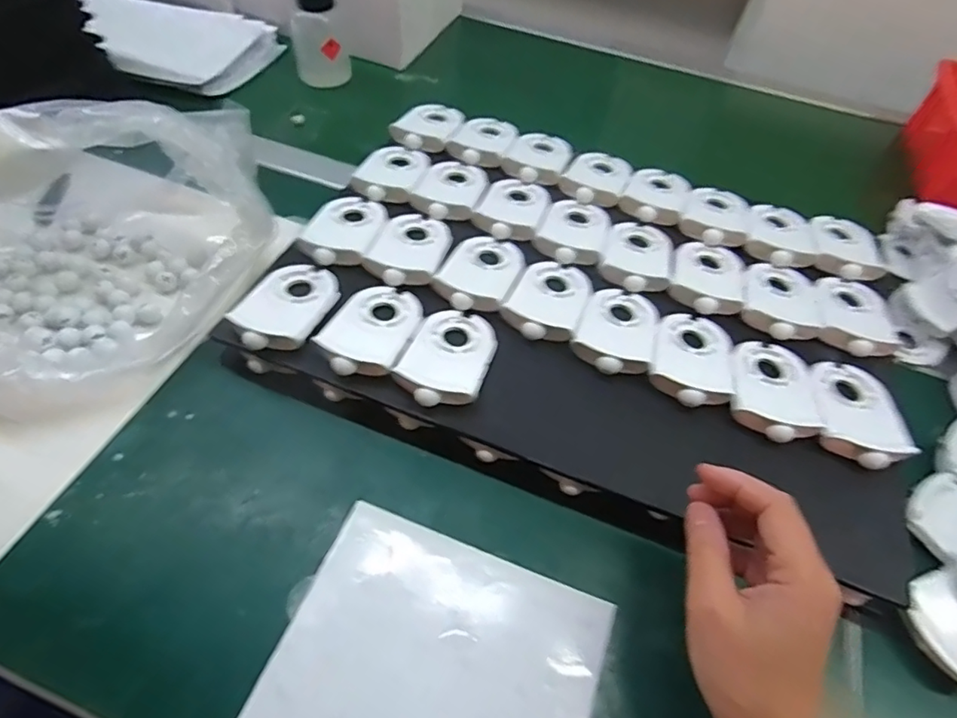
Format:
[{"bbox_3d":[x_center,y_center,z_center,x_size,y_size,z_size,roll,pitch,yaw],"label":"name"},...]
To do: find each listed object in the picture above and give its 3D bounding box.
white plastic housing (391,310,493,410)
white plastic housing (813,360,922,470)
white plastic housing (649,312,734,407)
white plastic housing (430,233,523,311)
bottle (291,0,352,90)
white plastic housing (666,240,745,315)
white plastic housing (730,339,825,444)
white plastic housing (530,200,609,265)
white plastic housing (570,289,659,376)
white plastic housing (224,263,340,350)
[{"bbox_3d":[-0.021,-0.004,0.404,0.059,0.016,0.087,19,53,9],"label":"white plastic housing"},{"bbox_3d":[0.272,0.036,0.403,0.058,0.021,0.087,16,53,7],"label":"white plastic housing"},{"bbox_3d":[0.162,-0.003,0.421,0.058,0.016,0.090,21,54,11],"label":"white plastic housing"},{"bbox_3d":[0.003,-0.074,0.461,0.059,0.012,0.089,23,54,12],"label":"white plastic housing"},{"bbox_3d":[-0.188,-0.389,0.665,0.061,0.125,0.046,-19,57,-18],"label":"bottle"},{"bbox_3d":[0.198,-0.074,0.478,0.058,0.016,0.089,21,54,11],"label":"white plastic housing"},{"bbox_3d":[0.215,0.018,0.408,0.057,0.018,0.090,18,53,9],"label":"white plastic housing"},{"bbox_3d":[0.085,-0.117,0.499,0.058,0.014,0.082,16,53,7],"label":"white plastic housing"},{"bbox_3d":[0.108,-0.025,0.431,0.057,0.016,0.087,21,54,11],"label":"white plastic housing"},{"bbox_3d":[-0.144,-0.042,0.421,0.064,0.018,0.089,26,55,14],"label":"white plastic housing"}]

